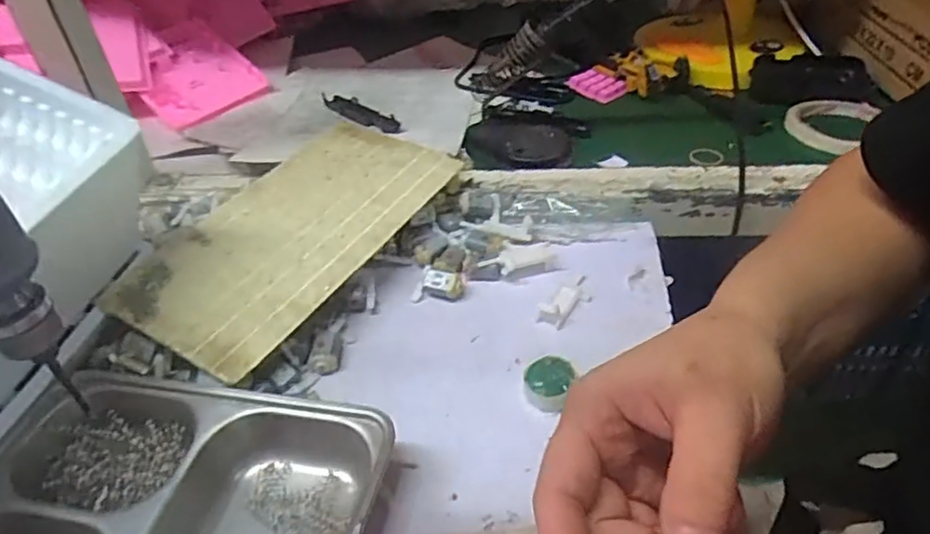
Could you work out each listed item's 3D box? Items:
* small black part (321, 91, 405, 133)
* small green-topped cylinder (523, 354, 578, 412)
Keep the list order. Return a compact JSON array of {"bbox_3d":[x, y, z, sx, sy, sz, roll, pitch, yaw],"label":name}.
[{"bbox_3d":[-0.110,-0.168,0.677,0.129,0.013,0.029,30,51,33],"label":"small black part"},{"bbox_3d":[0.051,0.073,0.392,0.032,0.019,0.031,-2,40,2],"label":"small green-topped cylinder"}]

